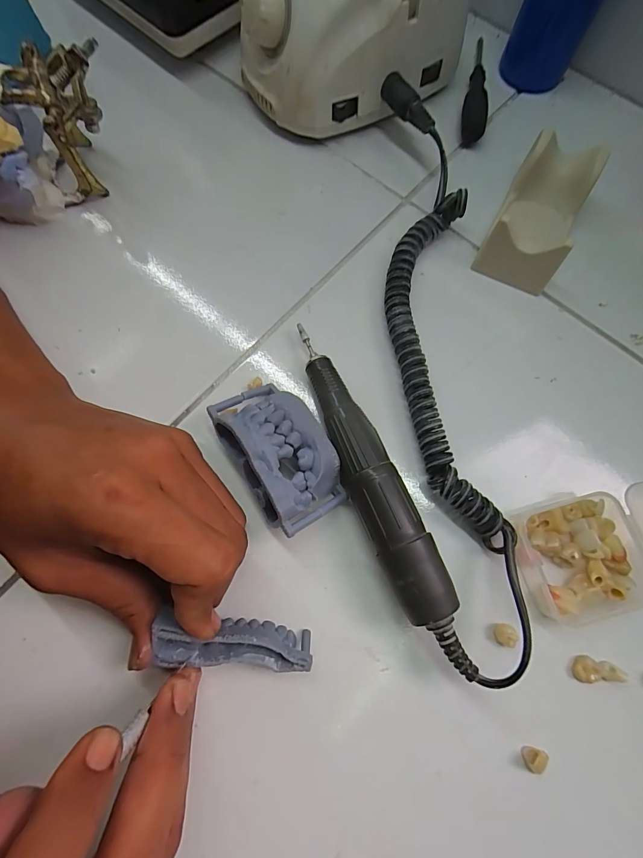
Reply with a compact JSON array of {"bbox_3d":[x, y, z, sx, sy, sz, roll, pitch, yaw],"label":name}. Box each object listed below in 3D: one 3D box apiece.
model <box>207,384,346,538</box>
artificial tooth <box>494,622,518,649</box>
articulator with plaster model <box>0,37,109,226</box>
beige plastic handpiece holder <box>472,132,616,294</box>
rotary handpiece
[{"bbox_3d":[-0.021,0.011,0.195,0.046,0.031,0.080,-32,77,-7],"label":"model"},{"bbox_3d":[0.092,0.103,0.181,0.009,0.009,0.010,11,76,4],"label":"artificial tooth"},{"bbox_3d":[-0.174,-0.175,0.213,0.095,0.078,0.057,-44,79,-10],"label":"articulator with plaster model"},{"bbox_3d":[0.138,-0.136,0.231,0.046,0.033,0.083,27,77,8],"label":"beige plastic handpiece holder"},{"bbox_3d":[0.020,0.018,0.193,0.026,0.030,0.159,-25,76,-5],"label":"rotary handpiece"}]

